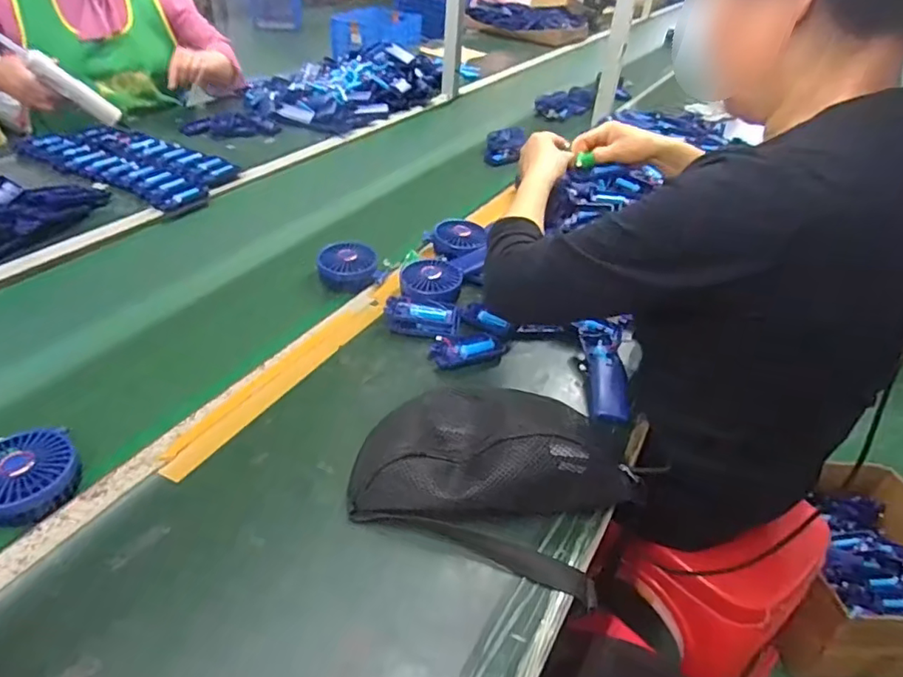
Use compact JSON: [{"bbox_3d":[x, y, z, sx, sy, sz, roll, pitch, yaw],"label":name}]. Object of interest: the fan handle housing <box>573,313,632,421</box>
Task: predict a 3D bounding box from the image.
[{"bbox_3d":[0.198,0.037,0.738,0.060,0.034,0.189,9,39,4],"label":"fan handle housing"}]

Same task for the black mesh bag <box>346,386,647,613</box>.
[{"bbox_3d":[0.042,0.129,0.568,0.270,0.078,0.163,17,40,14],"label":"black mesh bag"}]

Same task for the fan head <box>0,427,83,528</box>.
[{"bbox_3d":[-0.408,0.128,0.543,0.087,0.045,0.095,-26,48,-33],"label":"fan head"}]

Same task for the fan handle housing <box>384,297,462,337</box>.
[{"bbox_3d":[-0.039,-0.026,0.776,0.104,0.032,0.050,6,39,1],"label":"fan handle housing"}]

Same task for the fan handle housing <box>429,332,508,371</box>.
[{"bbox_3d":[0.021,0.016,0.742,0.099,0.018,0.052,-9,41,-17],"label":"fan handle housing"}]

